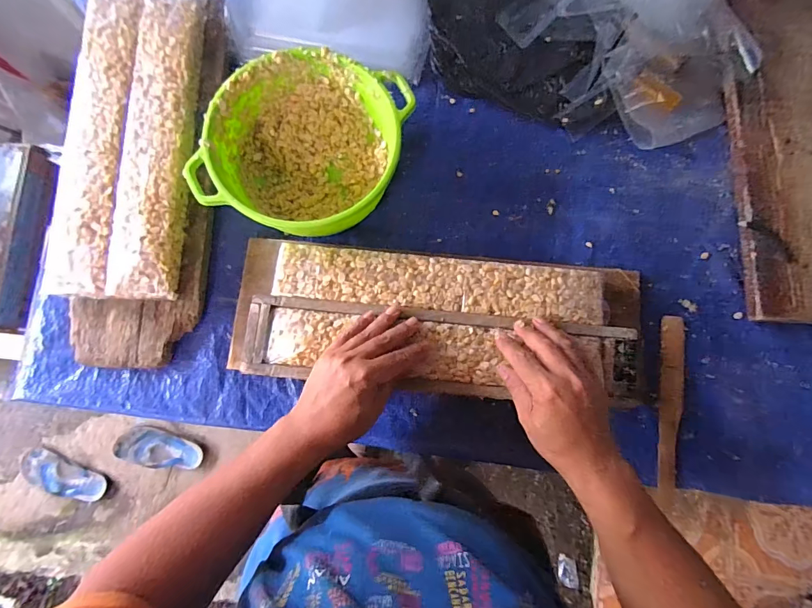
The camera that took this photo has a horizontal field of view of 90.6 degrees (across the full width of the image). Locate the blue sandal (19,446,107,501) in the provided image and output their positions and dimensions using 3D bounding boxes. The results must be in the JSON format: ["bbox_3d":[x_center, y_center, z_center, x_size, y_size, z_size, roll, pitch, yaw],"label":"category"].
[{"bbox_3d":[-1.066,0.539,1.251,0.270,0.052,0.109,26,83,3],"label":"blue sandal"}]

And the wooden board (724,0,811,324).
[{"bbox_3d":[0.508,-0.209,0.505,0.174,0.020,0.464,4,82,0],"label":"wooden board"}]

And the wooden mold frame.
[{"bbox_3d":[0.037,0.054,0.454,0.423,0.053,0.091,5,82,1],"label":"wooden mold frame"}]

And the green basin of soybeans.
[{"bbox_3d":[-0.111,-0.177,0.470,0.209,0.083,0.198,13,82,1],"label":"green basin of soybeans"}]

